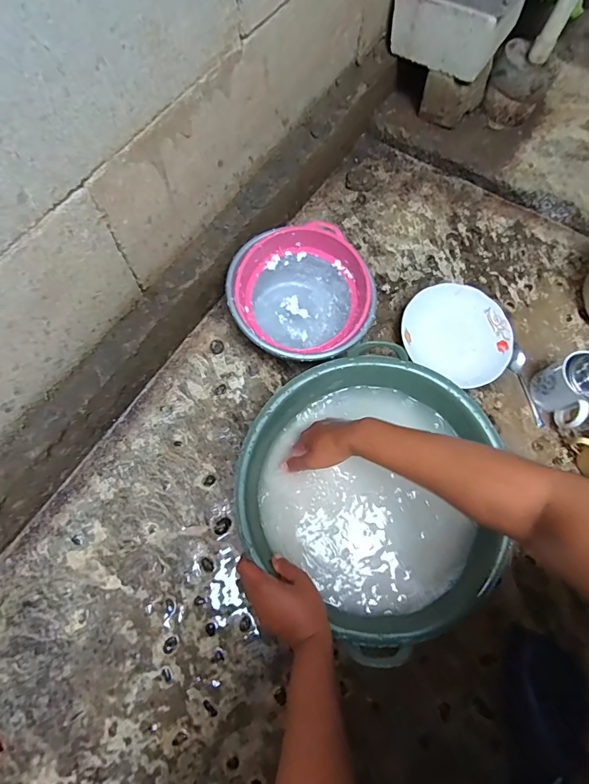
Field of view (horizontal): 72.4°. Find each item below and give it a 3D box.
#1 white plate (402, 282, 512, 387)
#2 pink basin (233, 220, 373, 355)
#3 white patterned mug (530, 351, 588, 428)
[{"bbox_3d":[0.290,-0.101,0.724,0.198,0.043,0.189,0,72,-1],"label":"white plate"},{"bbox_3d":[0.014,-0.156,0.685,0.200,0.120,0.199,0,72,-1],"label":"pink basin"},{"bbox_3d":[0.463,-0.005,0.672,0.077,0.104,0.099,-33,75,-11],"label":"white patterned mug"}]

